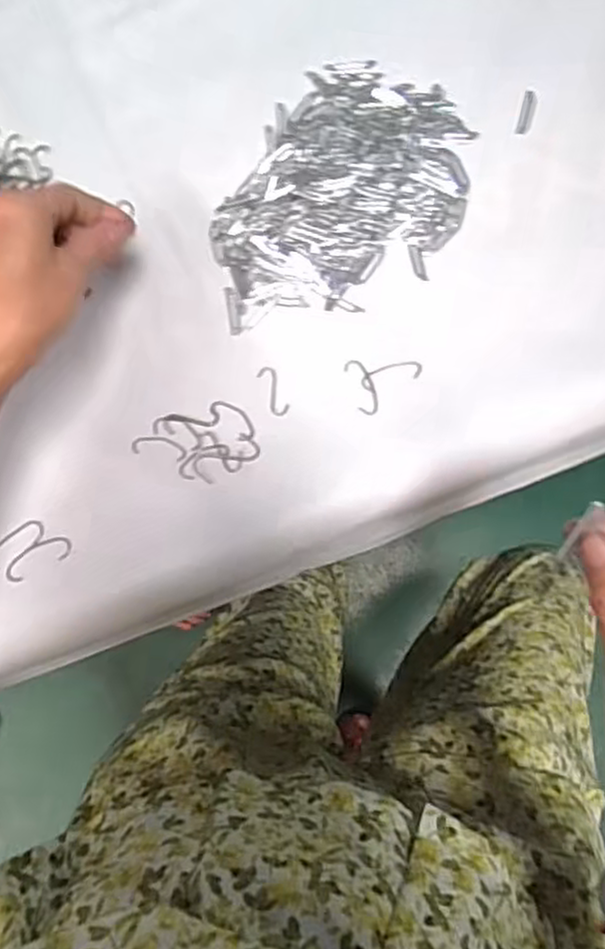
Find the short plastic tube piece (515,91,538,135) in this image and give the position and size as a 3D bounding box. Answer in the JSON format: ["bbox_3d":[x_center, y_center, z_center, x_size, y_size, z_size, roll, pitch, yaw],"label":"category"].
[{"bbox_3d":[0.150,-0.241,0.464,0.010,0.004,0.033,14,81,3],"label":"short plastic tube piece"}]

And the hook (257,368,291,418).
[{"bbox_3d":[-0.018,-0.052,0.434,0.012,0.004,0.033,-23,81,-3],"label":"hook"}]

